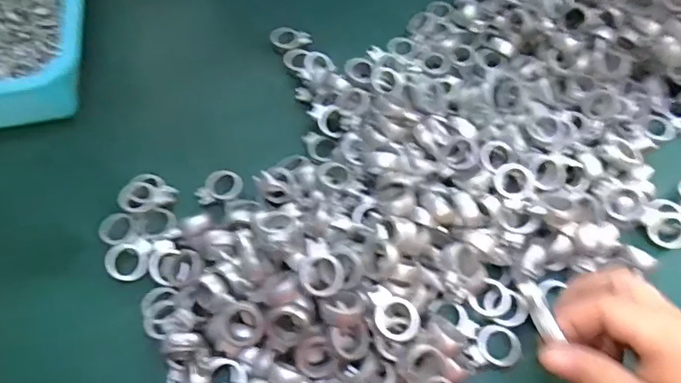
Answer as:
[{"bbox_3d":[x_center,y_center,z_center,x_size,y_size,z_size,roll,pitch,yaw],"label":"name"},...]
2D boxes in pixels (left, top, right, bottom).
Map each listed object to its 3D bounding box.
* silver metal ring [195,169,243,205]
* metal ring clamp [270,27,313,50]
[{"bbox_3d":[-0.094,-0.004,0.380,0.035,0.006,0.024,-14,63,-9],"label":"silver metal ring"},{"bbox_3d":[-0.047,-0.143,0.460,0.038,0.008,0.024,4,62,0],"label":"metal ring clamp"}]

